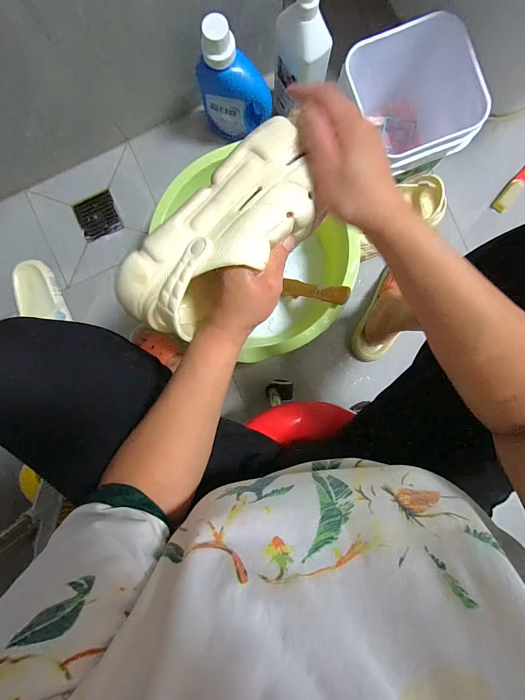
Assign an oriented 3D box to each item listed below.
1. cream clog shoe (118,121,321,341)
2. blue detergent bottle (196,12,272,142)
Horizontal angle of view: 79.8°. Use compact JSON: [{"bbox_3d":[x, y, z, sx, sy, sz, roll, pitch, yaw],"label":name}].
[{"bbox_3d":[-0.034,-0.106,0.307,0.219,0.084,0.093,-43,90,9],"label":"cream clog shoe"},{"bbox_3d":[-0.057,-0.499,0.595,0.133,0.199,0.069,14,91,1],"label":"blue detergent bottle"}]

